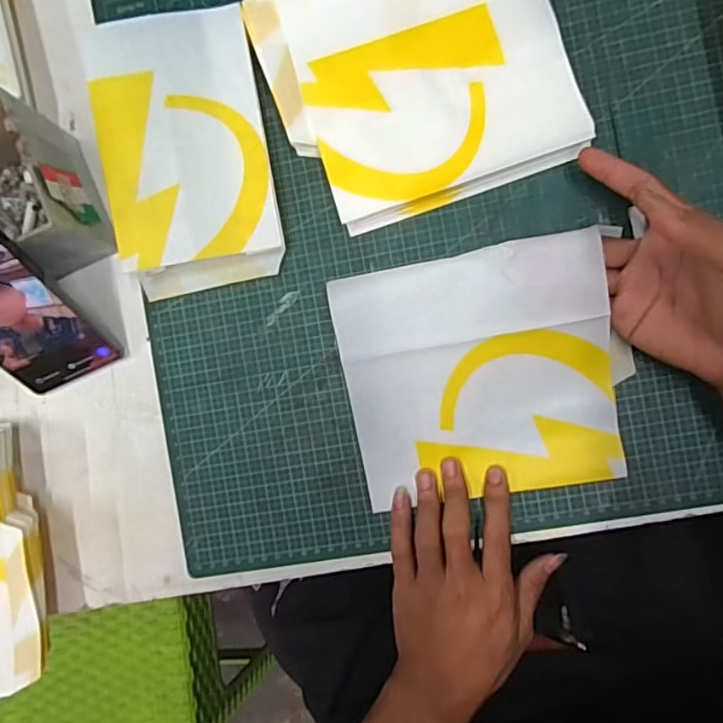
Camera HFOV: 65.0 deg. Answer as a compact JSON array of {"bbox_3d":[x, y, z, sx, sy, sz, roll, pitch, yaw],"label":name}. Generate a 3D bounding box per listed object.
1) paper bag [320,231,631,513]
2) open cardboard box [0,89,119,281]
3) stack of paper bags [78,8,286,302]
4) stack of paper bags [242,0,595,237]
[{"bbox_3d":[0.079,0.009,0.376,0.174,0.016,0.158,-9,106,6],"label":"paper bag"},{"bbox_3d":[-0.258,-0.099,0.391,0.132,0.080,0.101,-24,87,6],"label":"open cardboard box"},{"bbox_3d":[-0.123,-0.148,0.401,0.113,0.033,0.186,-8,88,6],"label":"stack of paper bags"},{"bbox_3d":[0.038,-0.199,0.391,0.190,0.024,0.181,-20,87,6],"label":"stack of paper bags"}]

